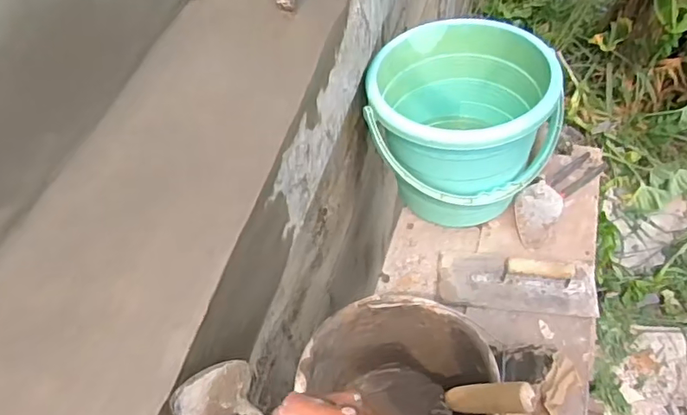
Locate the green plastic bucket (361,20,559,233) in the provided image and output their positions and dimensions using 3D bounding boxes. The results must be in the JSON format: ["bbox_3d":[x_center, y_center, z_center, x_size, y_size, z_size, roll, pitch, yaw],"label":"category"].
[{"bbox_3d":[0.203,-0.132,0.967,0.313,0.260,0.290,-2,54,3],"label":"green plastic bucket"}]

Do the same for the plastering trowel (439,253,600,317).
[{"bbox_3d":[0.297,0.116,0.927,0.261,0.071,0.093,3,55,7],"label":"plastering trowel"}]

